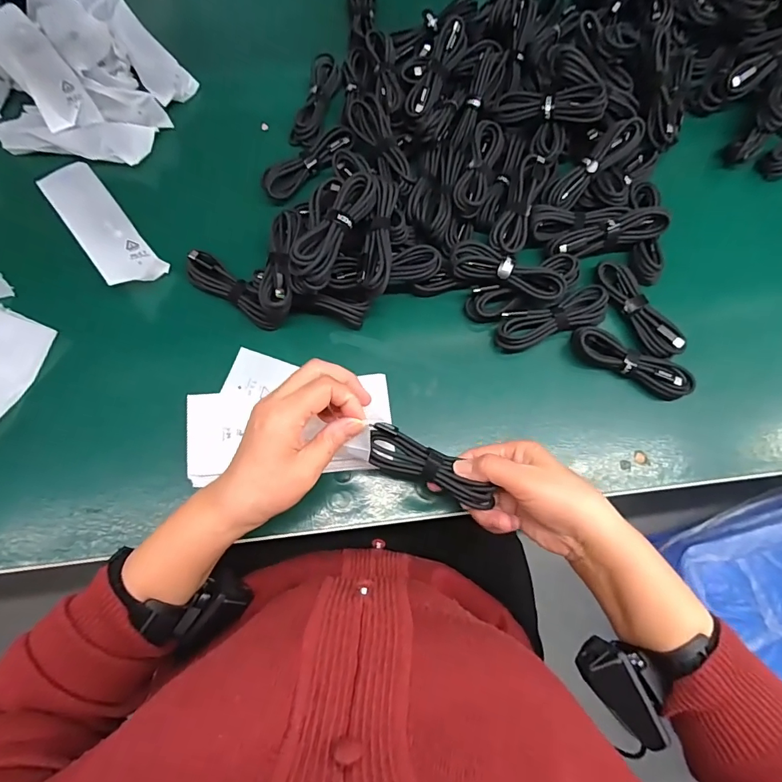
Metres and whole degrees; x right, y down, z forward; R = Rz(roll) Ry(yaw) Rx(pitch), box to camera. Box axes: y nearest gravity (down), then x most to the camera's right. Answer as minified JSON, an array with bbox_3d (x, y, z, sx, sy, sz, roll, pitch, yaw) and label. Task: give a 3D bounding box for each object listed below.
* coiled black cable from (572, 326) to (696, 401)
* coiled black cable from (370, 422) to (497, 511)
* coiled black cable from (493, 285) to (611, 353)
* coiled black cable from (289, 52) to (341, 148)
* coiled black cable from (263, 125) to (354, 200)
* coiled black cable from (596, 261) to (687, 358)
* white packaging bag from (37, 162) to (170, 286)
[{"bbox_3d":[0.224,-0.026,0.420,0.110,0.028,0.032,23,75,5],"label":"coiled black cable"},{"bbox_3d":[0.030,0.061,0.346,0.105,0.020,0.032,28,76,9],"label":"coiled black cable"},{"bbox_3d":[0.153,-0.069,0.426,0.111,0.018,0.035,-20,76,-7],"label":"coiled black cable"},{"bbox_3d":[-0.080,-0.317,0.486,0.029,0.020,0.108,16,75,3],"label":"coiled black cable"},{"bbox_3d":[-0.084,-0.238,0.462,0.108,0.014,0.028,-43,80,-12],"label":"coiled black cable"},{"bbox_3d":[0.237,-0.079,0.426,0.027,0.012,0.107,-30,77,-9],"label":"coiled black cable"},{"bbox_3d":[-0.279,-0.163,0.421,0.047,0.023,0.152,-38,79,-11],"label":"white packaging bag"}]

